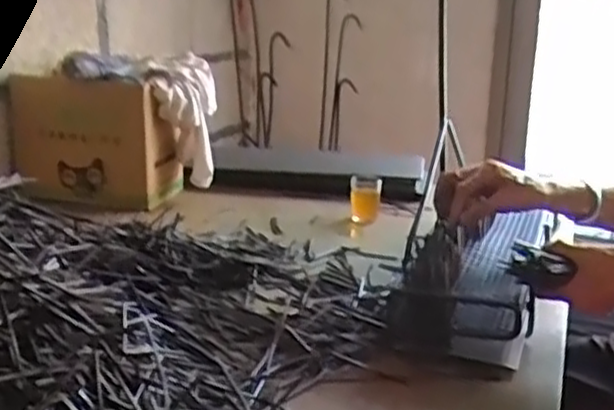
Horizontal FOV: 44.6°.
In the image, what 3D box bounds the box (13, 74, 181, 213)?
[{"bbox_3d":[-0.401,-0.127,1.419,0.284,0.236,0.130,5,16,16],"label":"box"}]

